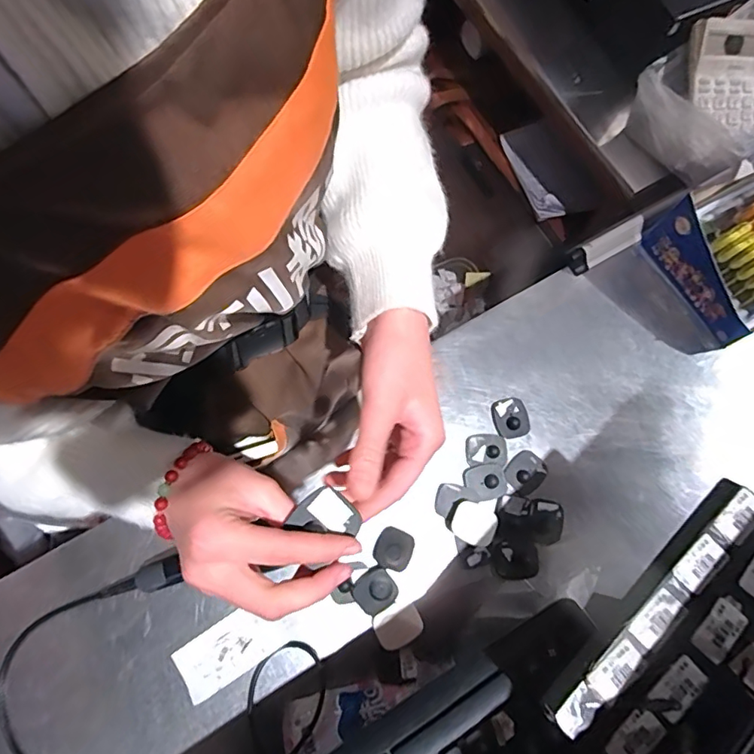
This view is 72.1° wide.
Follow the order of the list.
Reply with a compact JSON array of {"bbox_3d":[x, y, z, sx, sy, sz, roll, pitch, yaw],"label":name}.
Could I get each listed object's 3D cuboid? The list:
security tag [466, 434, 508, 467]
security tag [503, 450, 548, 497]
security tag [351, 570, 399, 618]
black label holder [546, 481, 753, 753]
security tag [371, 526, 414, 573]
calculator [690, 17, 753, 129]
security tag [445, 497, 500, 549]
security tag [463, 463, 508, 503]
[{"bbox_3d":[0.127,0.085,0.598,0.047,0.010,0.036,0,74,-2],"label":"security tag"},{"bbox_3d":[0.170,0.110,0.594,0.048,0.009,0.042,-38,79,-11],"label":"security tag"},{"bbox_3d":[-0.002,0.225,0.544,0.043,0.015,0.041,-35,78,-11],"label":"security tag"},{"bbox_3d":[0.201,0.164,0.322,0.191,0.018,0.088,-43,80,-12],"label":"black label holder"},{"bbox_3d":[0.018,0.183,0.550,0.040,0.017,0.040,24,75,5],"label":"security tag"},{"bbox_3d":[0.447,-0.382,0.657,0.118,0.028,0.116,-4,108,-13],"label":"calculator"},{"bbox_3d":[0.103,0.159,0.566,0.052,0.021,0.042,25,75,5],"label":"security tag"},{"bbox_3d":[0.123,0.119,0.586,0.044,0.009,0.039,-15,75,-6],"label":"security tag"}]

